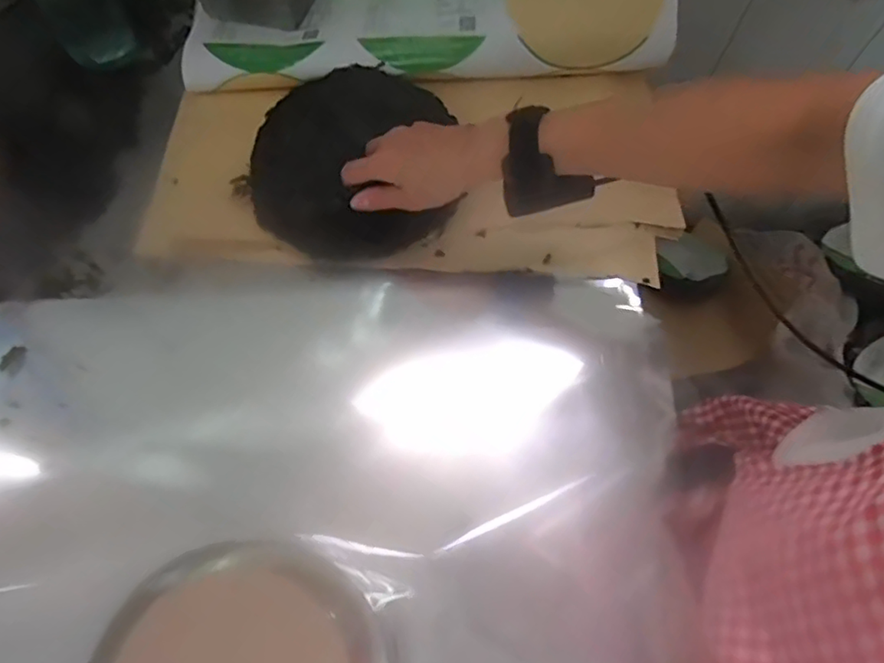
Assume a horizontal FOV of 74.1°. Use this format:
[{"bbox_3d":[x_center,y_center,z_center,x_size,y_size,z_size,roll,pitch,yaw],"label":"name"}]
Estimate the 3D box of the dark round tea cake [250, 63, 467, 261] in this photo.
[{"bbox_3d":[-0.085,-0.163,0.556,0.183,0.038,0.202,-7,67,-3],"label":"dark round tea cake"}]

